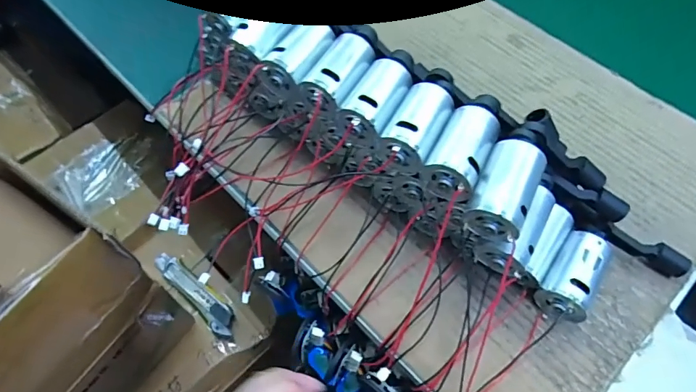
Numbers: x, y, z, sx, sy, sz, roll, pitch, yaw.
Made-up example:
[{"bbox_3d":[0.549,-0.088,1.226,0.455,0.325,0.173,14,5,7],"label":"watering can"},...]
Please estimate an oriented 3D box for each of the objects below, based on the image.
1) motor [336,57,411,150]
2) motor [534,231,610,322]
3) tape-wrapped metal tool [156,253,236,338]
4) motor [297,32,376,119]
[{"bbox_3d":[0.020,-0.066,0.311,0.035,0.030,0.066,23,62,11],"label":"motor"},{"bbox_3d":[0.163,0.058,0.317,0.031,0.034,0.062,35,66,16],"label":"motor"},{"bbox_3d":[-0.203,0.130,0.577,0.143,0.018,0.036,35,65,17],"label":"tape-wrapped metal tool"},{"bbox_3d":[-0.007,-0.090,0.321,0.033,0.032,0.065,27,63,13],"label":"motor"}]

